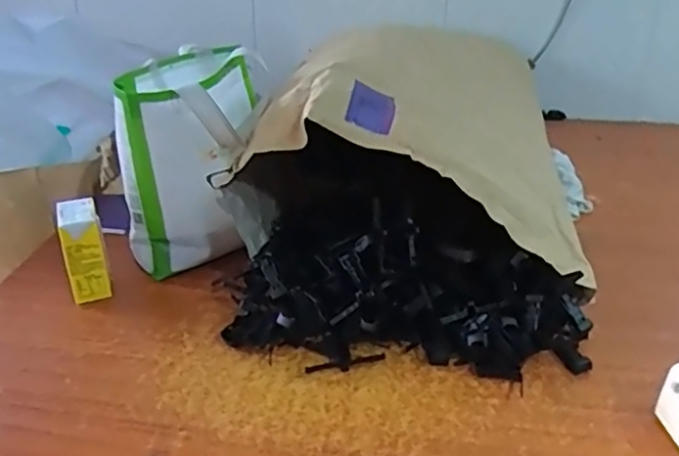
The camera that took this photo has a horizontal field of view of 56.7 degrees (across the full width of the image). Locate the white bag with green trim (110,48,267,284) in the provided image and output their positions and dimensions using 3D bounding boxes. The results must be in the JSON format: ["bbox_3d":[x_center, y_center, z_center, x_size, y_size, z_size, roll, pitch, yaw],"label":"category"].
[{"bbox_3d":[-0.180,-0.089,0.818,0.132,0.245,0.194,5,30,7],"label":"white bag with green trim"}]

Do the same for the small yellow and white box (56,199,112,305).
[{"bbox_3d":[-0.312,0.030,0.771,0.046,0.115,0.061,-11,32,-20],"label":"small yellow and white box"}]

